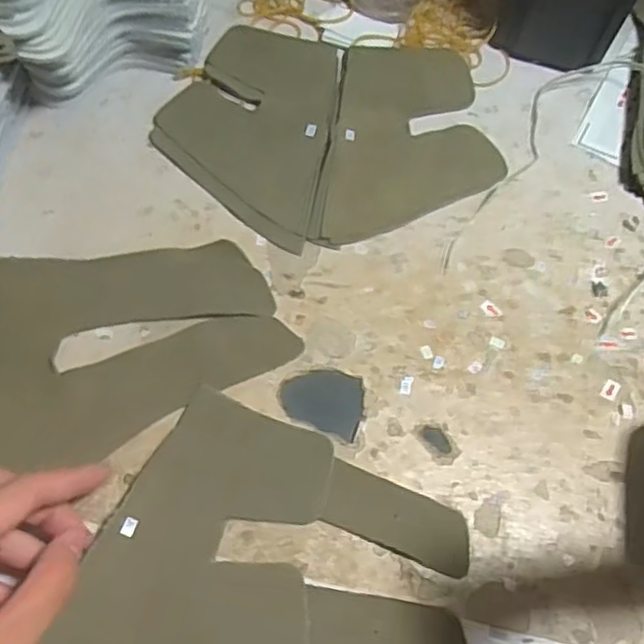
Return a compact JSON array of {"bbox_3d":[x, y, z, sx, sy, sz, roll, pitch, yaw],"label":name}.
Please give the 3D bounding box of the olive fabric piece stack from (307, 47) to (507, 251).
[{"bbox_3d":[0.057,-0.107,0.420,0.102,0.008,0.156,11,63,2],"label":"olive fabric piece stack"}]

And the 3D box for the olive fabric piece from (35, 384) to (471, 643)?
[{"bbox_3d":[-0.022,0.098,0.307,0.173,0.015,0.127,3,63,-2],"label":"olive fabric piece"}]

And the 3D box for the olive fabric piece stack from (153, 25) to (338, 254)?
[{"bbox_3d":[-0.046,-0.124,0.422,0.102,0.005,0.159,11,63,2],"label":"olive fabric piece stack"}]

